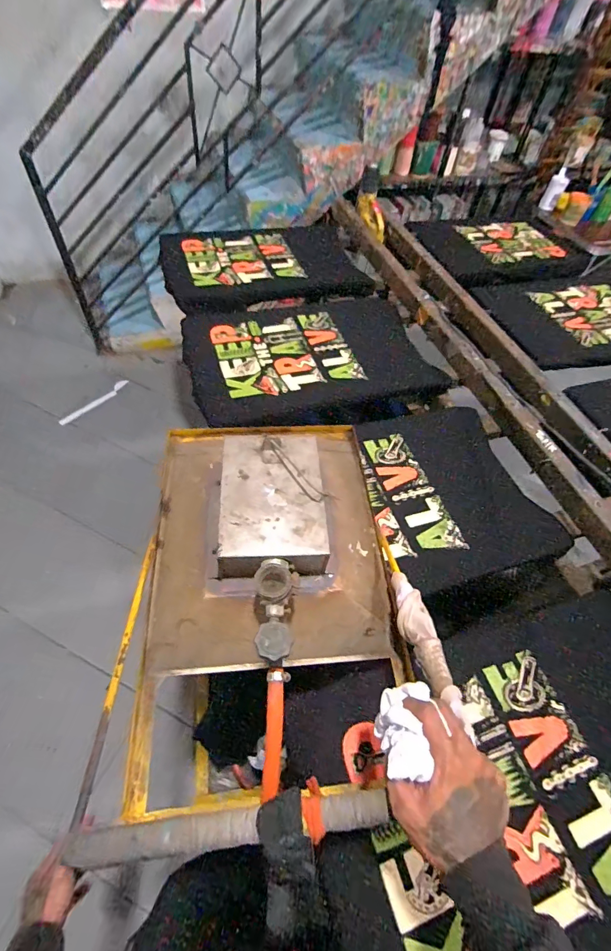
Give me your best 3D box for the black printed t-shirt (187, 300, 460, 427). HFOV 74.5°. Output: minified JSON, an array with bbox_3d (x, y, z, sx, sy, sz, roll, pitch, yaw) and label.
[{"bbox_3d":[0.019,-0.310,1.052,0.631,0.050,0.422,-10,57,-12],"label":"black printed t-shirt"}]

